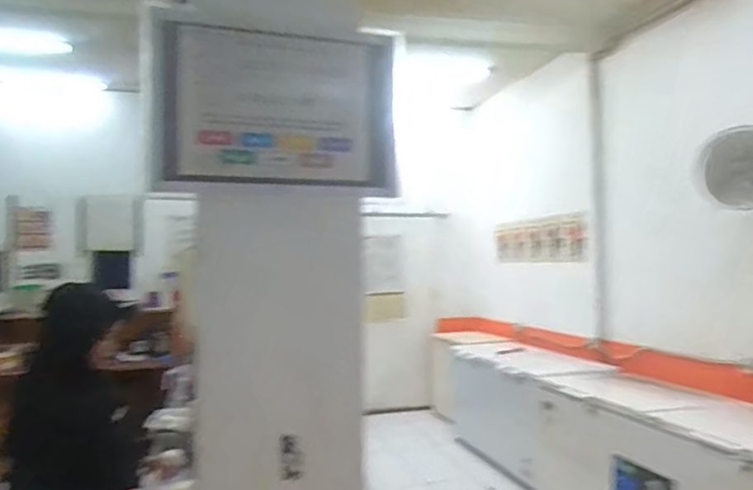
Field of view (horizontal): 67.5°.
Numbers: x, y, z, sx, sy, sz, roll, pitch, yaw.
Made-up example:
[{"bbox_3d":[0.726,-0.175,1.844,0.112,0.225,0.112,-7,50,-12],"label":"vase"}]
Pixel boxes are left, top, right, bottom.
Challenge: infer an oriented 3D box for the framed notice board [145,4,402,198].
[{"bbox_3d":[-0.117,-0.168,0.691,0.306,0.211,0.041,1,3,-16],"label":"framed notice board"}]

